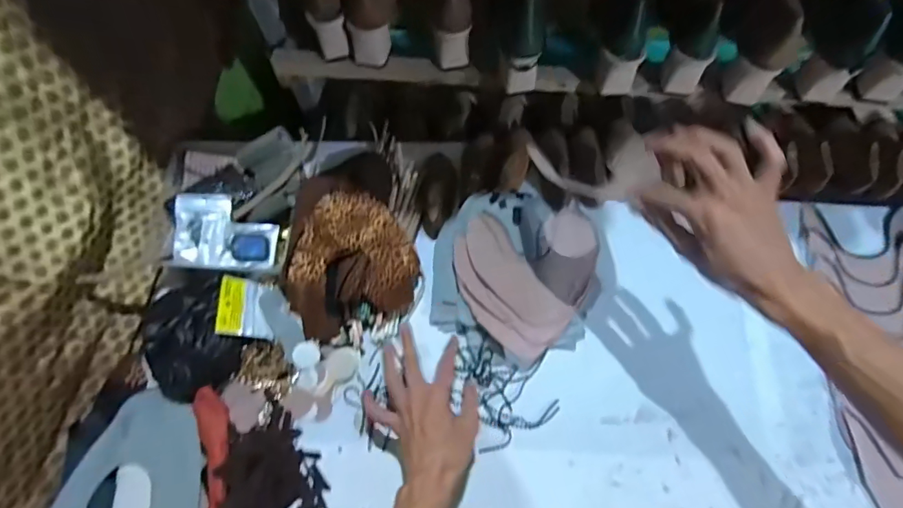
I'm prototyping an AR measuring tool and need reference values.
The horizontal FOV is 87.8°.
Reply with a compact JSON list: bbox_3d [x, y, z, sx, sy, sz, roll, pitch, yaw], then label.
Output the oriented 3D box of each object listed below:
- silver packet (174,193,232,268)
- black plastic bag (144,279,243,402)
[{"bbox_3d":[-0.345,-0.033,0.652,0.071,0.010,0.104,-1,79,-11],"label":"silver packet"},{"bbox_3d":[-0.325,0.107,0.600,0.096,0.060,0.143,0,69,2],"label":"black plastic bag"}]

